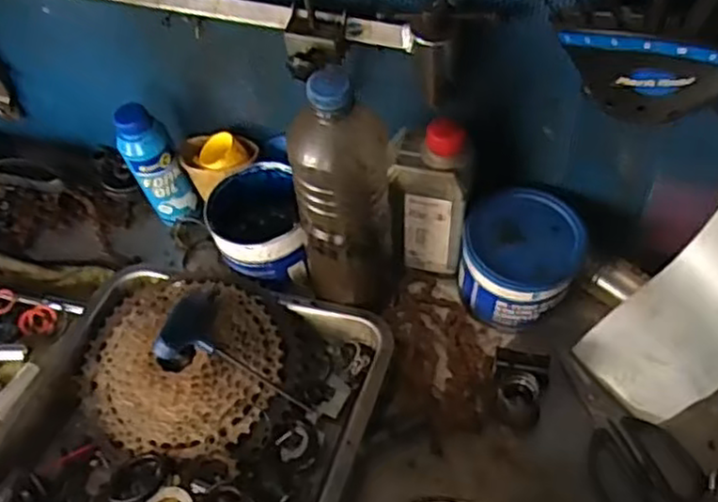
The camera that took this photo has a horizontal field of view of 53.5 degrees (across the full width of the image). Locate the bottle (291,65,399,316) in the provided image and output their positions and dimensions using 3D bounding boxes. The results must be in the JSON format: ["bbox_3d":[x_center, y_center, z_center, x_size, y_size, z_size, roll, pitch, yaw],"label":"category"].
[{"bbox_3d":[-0.010,-0.040,0.580,0.076,0.248,0.064,-4,52,3],"label":"bottle"}]

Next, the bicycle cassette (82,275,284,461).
[{"bbox_3d":[-0.158,0.098,0.632,0.177,0.048,0.157,21,57,20],"label":"bicycle cassette"}]

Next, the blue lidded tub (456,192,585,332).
[{"bbox_3d":[0.146,0.014,0.654,0.101,0.098,0.095,-3,52,3],"label":"blue lidded tub"}]

